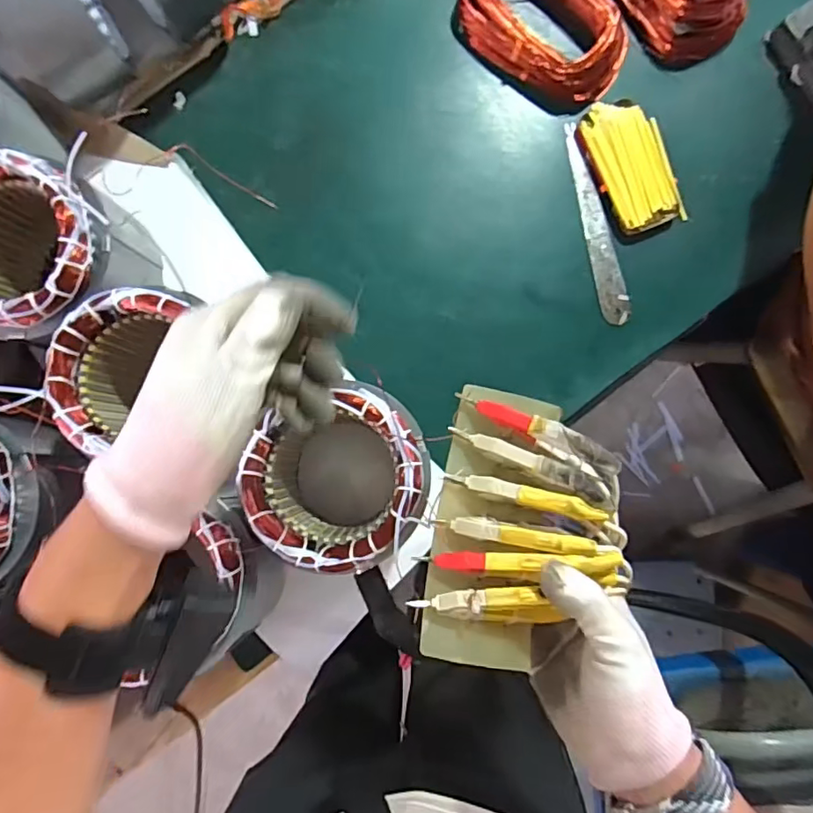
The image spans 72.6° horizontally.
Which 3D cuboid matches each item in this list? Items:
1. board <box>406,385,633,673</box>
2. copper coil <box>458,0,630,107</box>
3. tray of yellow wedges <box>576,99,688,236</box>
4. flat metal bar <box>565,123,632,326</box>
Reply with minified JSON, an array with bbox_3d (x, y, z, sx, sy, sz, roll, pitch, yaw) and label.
[{"bbox_3d":[0.079,0.082,0.355,0.124,0.052,0.167,17,87,-3],"label":"board"},{"bbox_3d":[0.149,-0.417,0.601,0.192,0.037,0.120,35,87,-2],"label":"copper coil"},{"bbox_3d":[0.251,-0.266,0.608,0.085,0.021,0.142,-23,90,-4],"label":"tray of yellow wedges"},{"bbox_3d":[0.208,-0.199,0.609,0.031,0.008,0.222,-13,87,4],"label":"flat metal bar"}]

